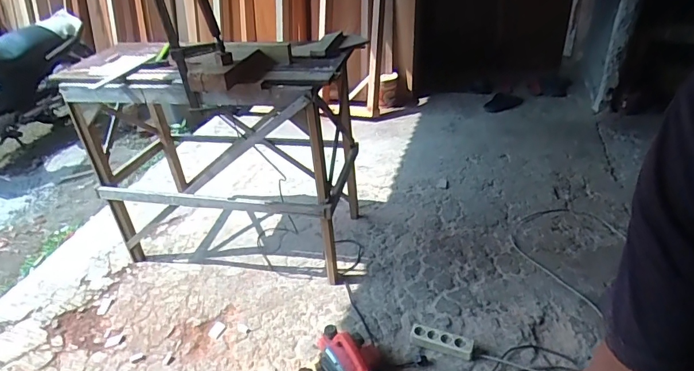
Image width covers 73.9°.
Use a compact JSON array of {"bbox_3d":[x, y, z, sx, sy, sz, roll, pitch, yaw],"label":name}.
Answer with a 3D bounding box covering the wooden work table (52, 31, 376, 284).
[{"bbox_3d":[-0.467,-0.136,1.847,1.014,0.950,0.577,2,35,14],"label":"wooden work table"}]

